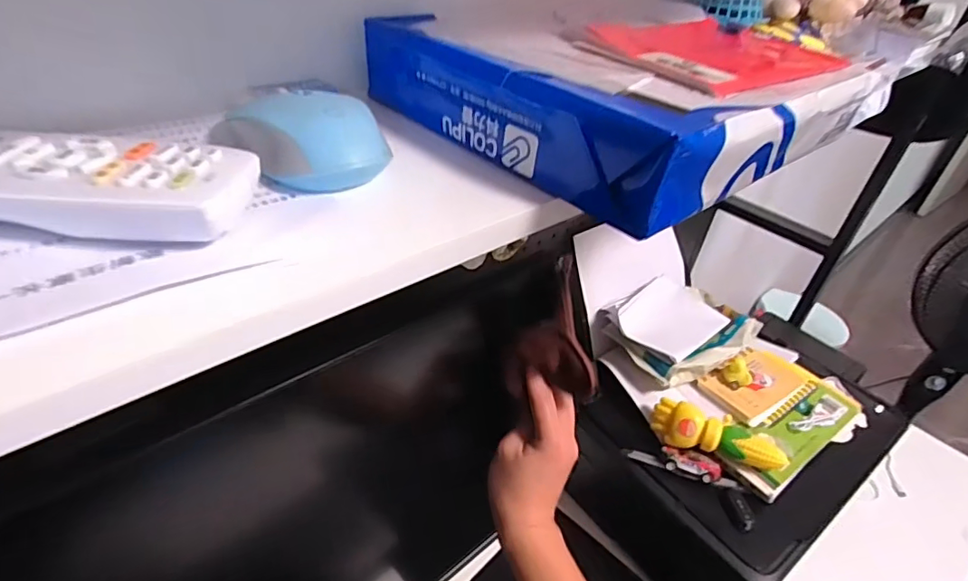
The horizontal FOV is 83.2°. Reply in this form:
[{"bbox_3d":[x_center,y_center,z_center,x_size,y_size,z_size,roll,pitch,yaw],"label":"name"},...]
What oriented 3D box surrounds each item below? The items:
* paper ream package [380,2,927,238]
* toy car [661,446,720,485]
[{"bbox_3d":[0.118,-0.146,0.372,0.330,0.048,0.215,-26,48,-36],"label":"paper ream package"},{"bbox_3d":[0.226,0.187,0.594,0.059,0.018,0.025,21,39,18],"label":"toy car"}]

